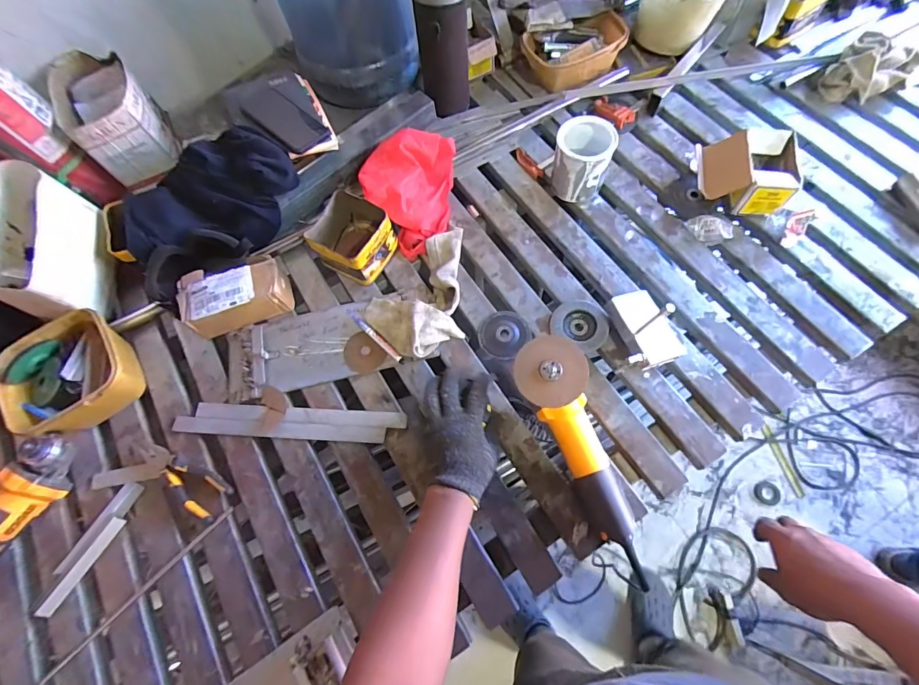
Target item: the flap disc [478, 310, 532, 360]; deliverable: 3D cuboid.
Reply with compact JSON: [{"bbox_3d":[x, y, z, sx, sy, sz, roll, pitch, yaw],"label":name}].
[{"bbox_3d":[0.073,-0.015,0.708,0.079,0.018,0.082,-2,69,4],"label":"flap disc"}]

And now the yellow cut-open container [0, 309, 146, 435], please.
[{"bbox_3d":[-0.615,0.051,0.663,0.179,0.091,0.178,-24,79,-12],"label":"yellow cut-open container"}]

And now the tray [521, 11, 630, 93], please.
[{"bbox_3d":[0.244,-0.606,0.863,0.192,0.067,0.134,-21,69,-4],"label":"tray"}]

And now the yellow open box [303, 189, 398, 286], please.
[{"bbox_3d":[-0.188,-0.188,0.742,0.123,0.076,0.131,27,73,14],"label":"yellow open box"}]

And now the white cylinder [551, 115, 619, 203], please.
[{"bbox_3d":[0.226,-0.339,0.758,0.101,0.114,0.117,20,72,11],"label":"white cylinder"}]

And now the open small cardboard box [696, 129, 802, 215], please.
[{"bbox_3d":[0.513,-0.305,0.744,0.150,0.079,0.153,8,70,8],"label":"open small cardboard box"}]

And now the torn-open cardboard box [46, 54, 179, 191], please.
[{"bbox_3d":[-0.641,-0.417,0.784,0.129,0.159,0.209,-31,69,-7],"label":"torn-open cardboard box"}]

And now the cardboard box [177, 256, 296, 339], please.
[{"bbox_3d":[-0.389,-0.082,0.710,0.172,0.065,0.088,-20,69,-3],"label":"cardboard box"}]

